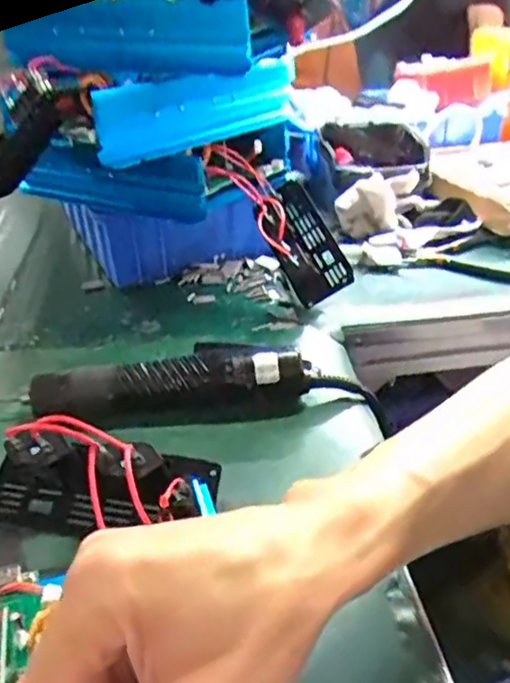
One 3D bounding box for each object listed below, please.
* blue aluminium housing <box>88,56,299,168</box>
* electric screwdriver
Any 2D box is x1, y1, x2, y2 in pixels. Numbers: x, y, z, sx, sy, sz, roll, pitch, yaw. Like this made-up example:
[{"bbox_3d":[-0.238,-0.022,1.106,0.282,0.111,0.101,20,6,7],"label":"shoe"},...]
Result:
[{"bbox_3d":[-0.045,-0.221,0.607,0.021,0.065,0.274,20,36,31],"label":"blue aluminium housing"},{"bbox_3d":[-0.061,0.032,0.470,0.196,0.045,0.030,-4,31,-6],"label":"electric screwdriver"}]

